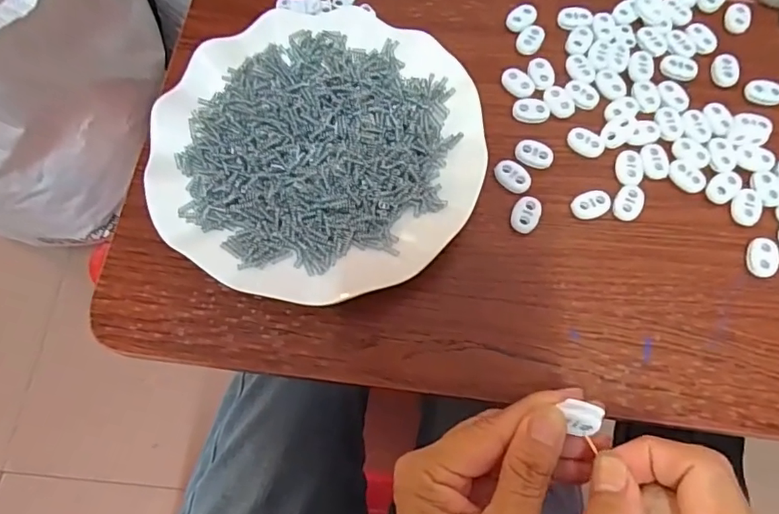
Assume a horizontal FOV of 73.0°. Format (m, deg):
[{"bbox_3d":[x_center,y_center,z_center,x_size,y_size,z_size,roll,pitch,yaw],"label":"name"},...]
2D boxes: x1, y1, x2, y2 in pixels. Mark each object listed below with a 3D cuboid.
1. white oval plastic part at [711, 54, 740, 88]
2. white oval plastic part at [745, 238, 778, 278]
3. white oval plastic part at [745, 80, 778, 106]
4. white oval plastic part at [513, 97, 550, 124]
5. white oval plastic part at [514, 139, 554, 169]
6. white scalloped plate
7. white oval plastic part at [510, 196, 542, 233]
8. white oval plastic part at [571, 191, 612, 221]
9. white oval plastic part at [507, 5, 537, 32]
[{"bbox_3d":[0.217,-0.120,0.338,0.016,0.004,0.023,11,71,5],"label":"white oval plastic part"},{"bbox_3d":[0.208,0.000,0.292,0.014,0.005,0.023,5,71,3],"label":"white oval plastic part"},{"bbox_3d":[0.237,-0.104,0.332,0.023,0.004,0.016,8,71,4],"label":"white oval plastic part"},{"bbox_3d":[0.089,-0.092,0.326,0.023,0.004,0.016,0,70,1],"label":"white oval plastic part"},{"bbox_3d":[0.087,-0.062,0.317,0.022,0.004,0.017,12,71,5],"label":"white oval plastic part"},{"bbox_3d":[-0.041,-0.067,0.303,0.177,0.020,0.183,0,70,1],"label":"white scalloped plate"},{"bbox_3d":[0.079,-0.025,0.302,0.015,0.004,0.023,29,73,11],"label":"white oval plastic part"},{"bbox_3d":[0.117,-0.030,0.306,0.022,0.005,0.015,-17,71,-5],"label":"white oval plastic part"},{"bbox_3d":[0.089,-0.161,0.352,0.024,0.004,0.016,-42,75,-13],"label":"white oval plastic part"}]

